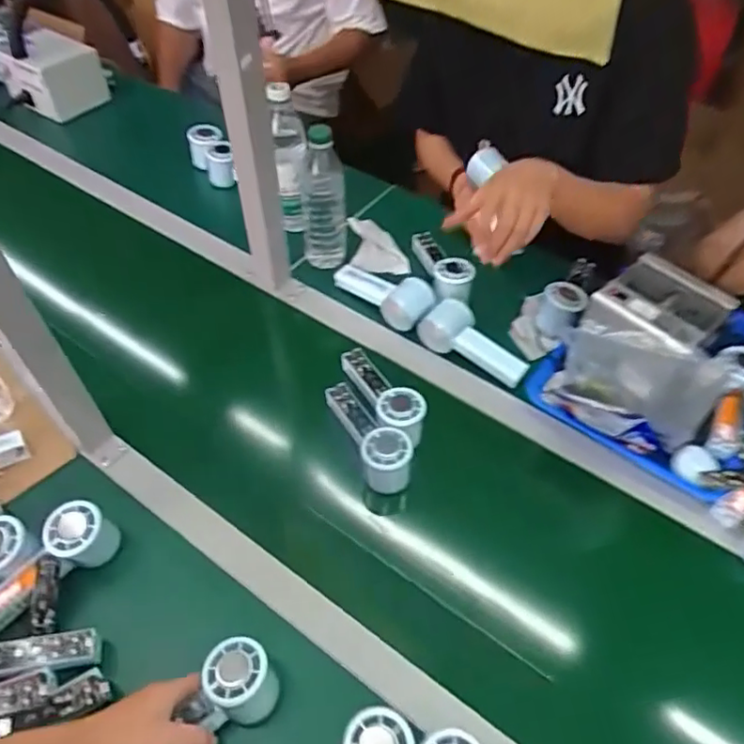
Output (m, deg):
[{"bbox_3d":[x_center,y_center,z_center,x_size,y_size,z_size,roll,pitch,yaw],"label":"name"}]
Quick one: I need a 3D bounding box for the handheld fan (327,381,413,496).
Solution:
[{"bbox_3d":[-0.004,0.068,0.716,0.058,0.050,0.156,-20,54,-16],"label":"handheld fan"}]

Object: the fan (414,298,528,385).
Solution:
[{"bbox_3d":[0.139,-0.038,0.816,0.152,0.049,0.059,34,58,9],"label":"fan"}]

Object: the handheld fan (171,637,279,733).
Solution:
[{"bbox_3d":[-0.150,0.302,0.523,0.150,0.053,0.064,-40,61,-14],"label":"handheld fan"}]

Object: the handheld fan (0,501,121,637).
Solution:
[{"bbox_3d":[-0.326,0.208,0.612,0.067,0.063,0.150,33,71,23],"label":"handheld fan"}]

